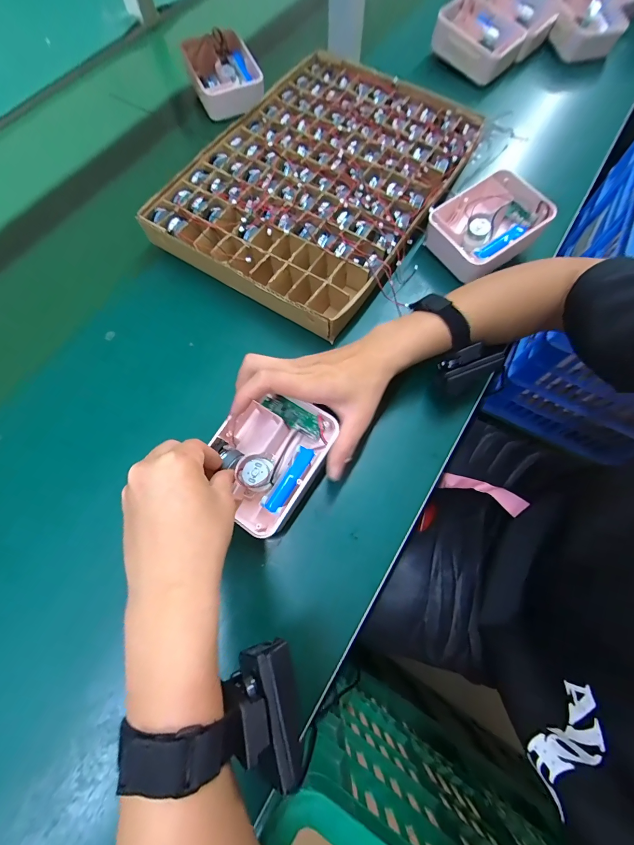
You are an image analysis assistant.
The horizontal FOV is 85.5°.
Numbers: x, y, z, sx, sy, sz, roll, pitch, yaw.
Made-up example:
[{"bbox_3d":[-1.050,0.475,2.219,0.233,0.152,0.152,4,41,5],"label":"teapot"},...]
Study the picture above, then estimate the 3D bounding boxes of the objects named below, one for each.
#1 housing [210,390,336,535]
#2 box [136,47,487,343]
[{"bbox_3d":[-0.050,0.033,0.333,0.099,0.047,0.127,30,73,10],"label":"housing"},{"bbox_3d":[0.003,-0.326,0.464,0.299,0.043,0.421,29,73,10],"label":"box"}]

